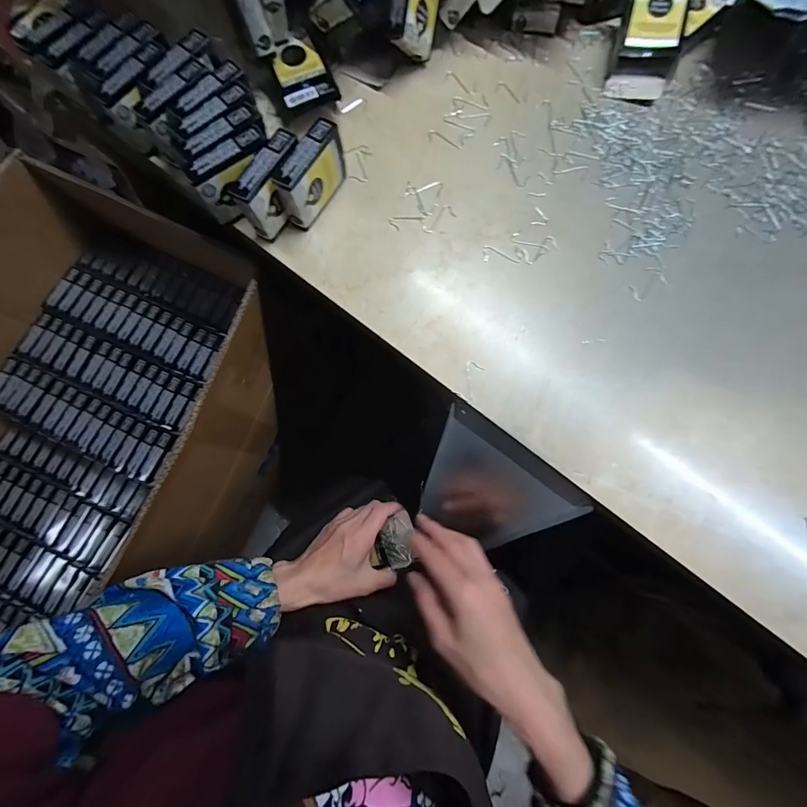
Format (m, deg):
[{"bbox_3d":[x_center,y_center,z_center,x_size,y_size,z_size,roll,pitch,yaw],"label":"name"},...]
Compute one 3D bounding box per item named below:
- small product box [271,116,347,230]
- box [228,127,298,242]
[{"bbox_3d":[-0.081,-0.203,0.329,0.022,0.058,0.071,31,82,6],"label":"small product box"},{"bbox_3d":[-0.113,-0.190,0.324,0.023,0.061,0.073,29,82,6],"label":"box"}]

